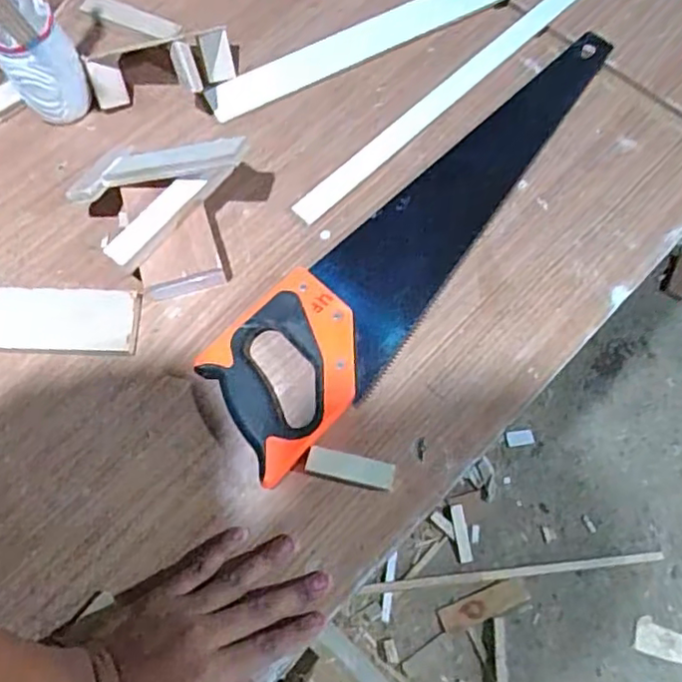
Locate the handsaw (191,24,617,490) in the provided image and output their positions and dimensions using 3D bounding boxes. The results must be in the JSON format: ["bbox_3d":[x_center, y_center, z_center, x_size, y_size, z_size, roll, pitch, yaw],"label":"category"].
[{"bbox_3d":[0.089,-0.105,0.558,0.111,0.023,0.510,41,75,16],"label":"handsaw"}]

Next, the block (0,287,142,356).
[{"bbox_3d":[-0.235,-0.017,0.536,0.125,0.012,0.055,2,68,3],"label":"block"}]

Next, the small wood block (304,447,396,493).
[{"bbox_3d":[0.007,0.098,0.480,0.066,0.012,0.021,11,69,7],"label":"small wood block"}]

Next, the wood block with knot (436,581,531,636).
[{"bbox_3d":[0.258,0.479,1.144,0.164,0.007,0.052,-21,69,-6],"label":"wood block with knot"}]

